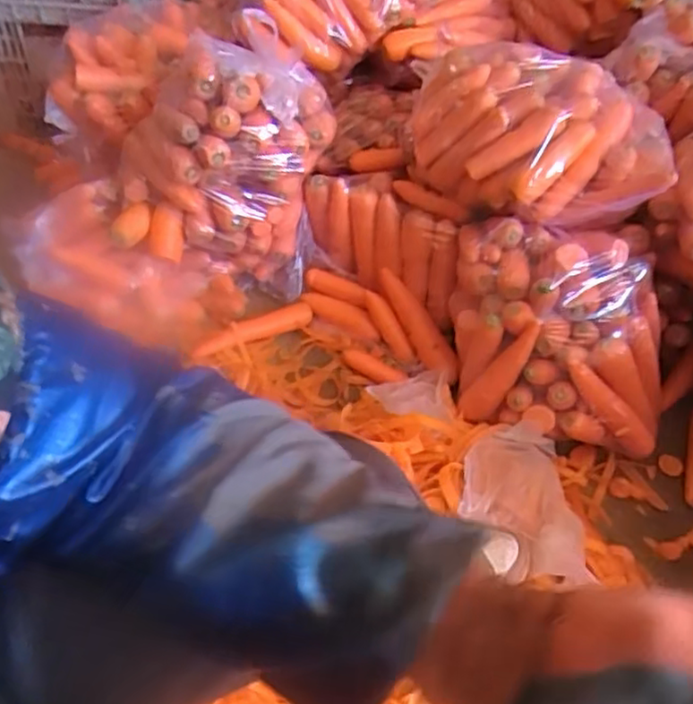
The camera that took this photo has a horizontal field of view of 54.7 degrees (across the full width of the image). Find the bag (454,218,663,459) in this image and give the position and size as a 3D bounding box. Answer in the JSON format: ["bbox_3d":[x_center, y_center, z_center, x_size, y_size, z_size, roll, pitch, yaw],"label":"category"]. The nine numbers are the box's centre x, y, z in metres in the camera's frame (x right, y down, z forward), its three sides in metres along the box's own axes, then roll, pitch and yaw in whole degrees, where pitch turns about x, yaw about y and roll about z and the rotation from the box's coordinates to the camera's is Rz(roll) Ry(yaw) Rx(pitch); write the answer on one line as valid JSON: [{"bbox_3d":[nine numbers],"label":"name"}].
[{"bbox_3d":[0.315,-0.036,0.986,0.332,0.214,0.260,13,49,6],"label":"bag"}]

